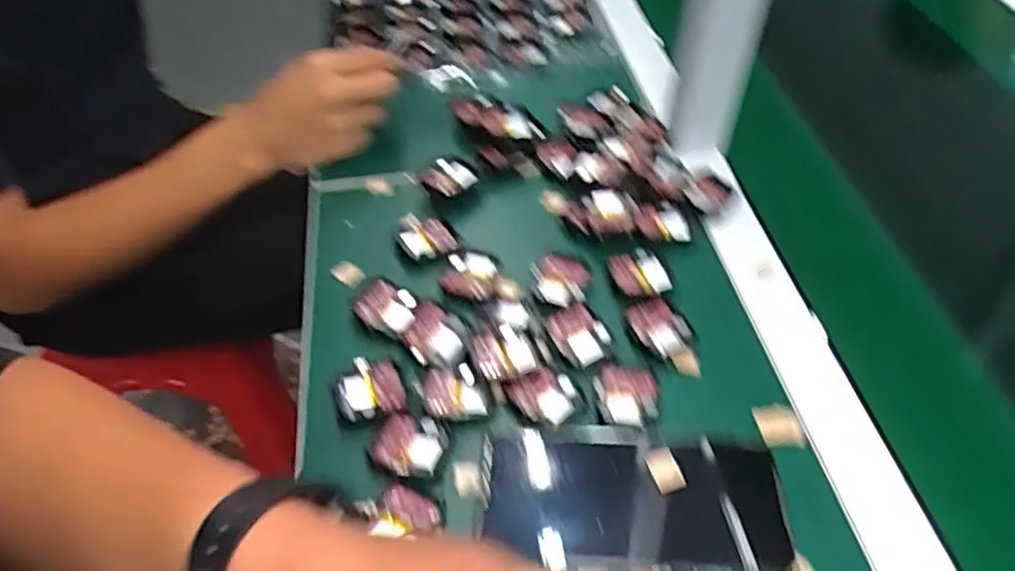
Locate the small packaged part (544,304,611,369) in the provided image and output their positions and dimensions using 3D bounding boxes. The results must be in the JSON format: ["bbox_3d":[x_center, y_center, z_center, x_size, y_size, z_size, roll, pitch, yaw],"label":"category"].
[{"bbox_3d":[0.046,0.032,0.462,0.036,0.014,0.040,-27,53,-23],"label":"small packaged part"}]

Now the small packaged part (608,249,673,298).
[{"bbox_3d":[0.094,-0.010,0.495,0.039,0.005,0.040,-11,49,-10],"label":"small packaged part"}]

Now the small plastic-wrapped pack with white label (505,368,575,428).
[{"bbox_3d":[0.023,0.067,0.427,0.037,0.007,0.036,-27,53,-22],"label":"small plastic-wrapped pack with white label"}]

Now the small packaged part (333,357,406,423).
[{"bbox_3d":[-0.085,0.064,0.435,0.041,0.012,0.037,-8,48,-7],"label":"small packaged part"}]

